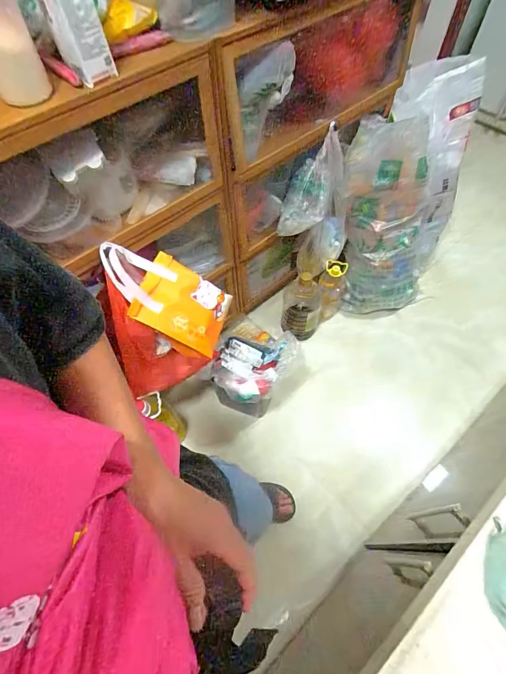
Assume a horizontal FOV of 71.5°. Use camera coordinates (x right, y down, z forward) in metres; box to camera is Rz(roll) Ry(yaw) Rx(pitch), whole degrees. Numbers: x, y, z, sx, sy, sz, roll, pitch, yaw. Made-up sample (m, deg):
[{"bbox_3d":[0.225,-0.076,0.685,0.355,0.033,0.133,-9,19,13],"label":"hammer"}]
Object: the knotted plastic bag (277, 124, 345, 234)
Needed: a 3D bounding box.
[{"bbox_3d":[0.202,-0.498,1.187,0.138,0.347,0.109,41,26,23],"label":"knotted plastic bag"}]

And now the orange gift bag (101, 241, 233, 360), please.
[{"bbox_3d":[-0.239,-0.103,0.936,0.345,0.103,0.191,31,66,-16],"label":"orange gift bag"}]

